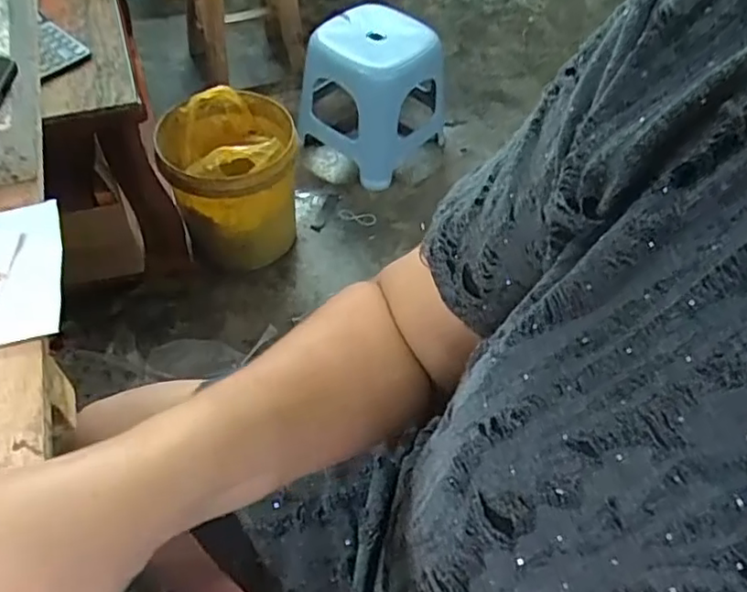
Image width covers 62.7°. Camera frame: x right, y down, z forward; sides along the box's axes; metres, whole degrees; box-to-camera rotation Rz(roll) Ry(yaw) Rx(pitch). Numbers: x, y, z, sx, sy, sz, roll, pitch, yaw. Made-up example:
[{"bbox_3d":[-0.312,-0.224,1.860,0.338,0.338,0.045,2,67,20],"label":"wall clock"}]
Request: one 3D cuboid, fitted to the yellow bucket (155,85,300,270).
[{"bbox_3d":[-0.291,-0.232,1.274,0.245,0.313,0.258,2,52,-3],"label":"yellow bucket"}]

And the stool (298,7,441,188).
[{"bbox_3d":[0.017,-0.512,1.518,0.259,0.304,0.312,37,59,22],"label":"stool"}]

